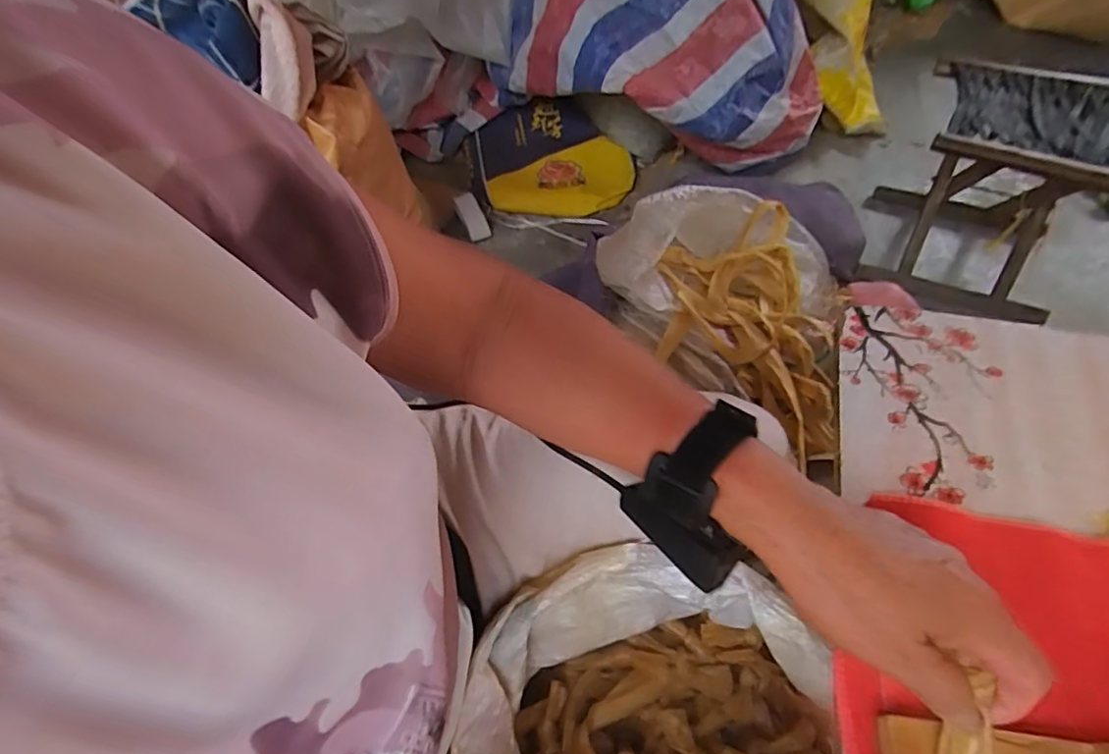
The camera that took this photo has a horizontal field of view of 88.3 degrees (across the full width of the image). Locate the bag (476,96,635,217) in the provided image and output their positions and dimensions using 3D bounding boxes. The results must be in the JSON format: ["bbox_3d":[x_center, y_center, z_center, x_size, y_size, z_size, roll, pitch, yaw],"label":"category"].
[{"bbox_3d":[-0.006,-0.478,1.232,0.314,0.097,0.305,-11,58,-3],"label":"bag"}]

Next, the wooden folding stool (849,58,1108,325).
[{"bbox_3d":[0.775,-0.339,1.001,0.309,0.293,0.300,17,61,14],"label":"wooden folding stool"}]

